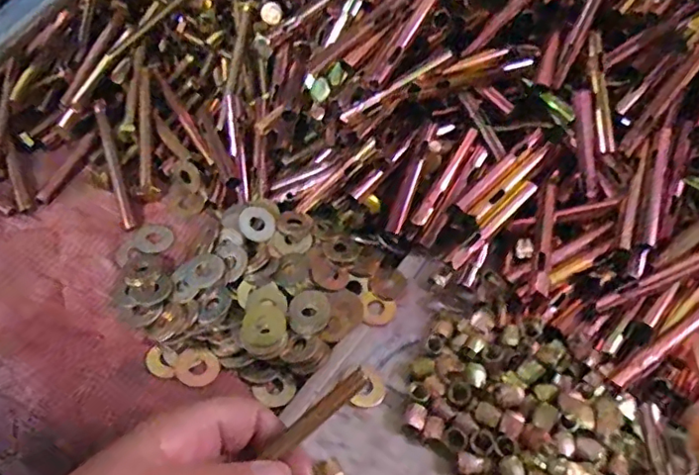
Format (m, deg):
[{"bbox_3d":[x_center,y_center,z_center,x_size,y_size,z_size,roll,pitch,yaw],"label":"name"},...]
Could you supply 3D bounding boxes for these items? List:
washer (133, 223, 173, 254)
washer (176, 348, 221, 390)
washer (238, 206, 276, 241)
[{"bbox_3d":[-0.129,0.001,0.367,0.024,0.004,0.024,6,48,-7],"label":"washer"},{"bbox_3d":[-0.087,0.074,0.319,0.023,0.004,0.022,8,57,-13],"label":"washer"},{"bbox_3d":[-0.060,-0.009,0.367,0.026,0.004,0.025,8,56,-12],"label":"washer"}]

